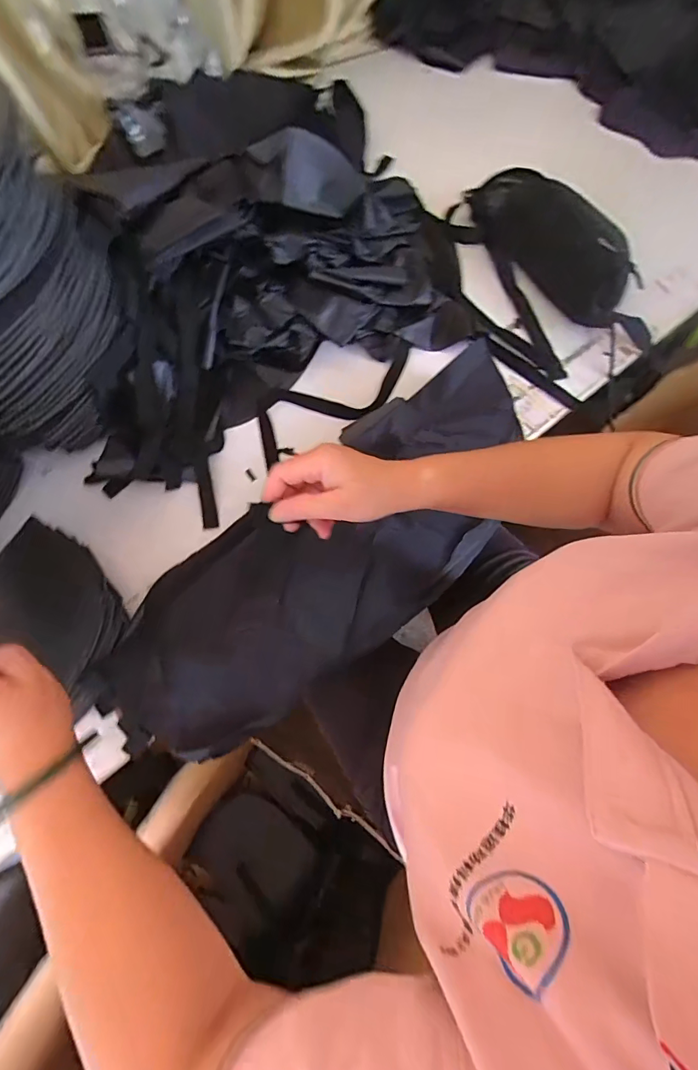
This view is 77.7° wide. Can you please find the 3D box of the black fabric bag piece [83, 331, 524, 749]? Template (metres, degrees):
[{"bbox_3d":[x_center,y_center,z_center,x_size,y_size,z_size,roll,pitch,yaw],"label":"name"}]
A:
[{"bbox_3d":[-0.014,0.026,0.499,0.565,0.028,0.209,-40,89,-6],"label":"black fabric bag piece"}]

